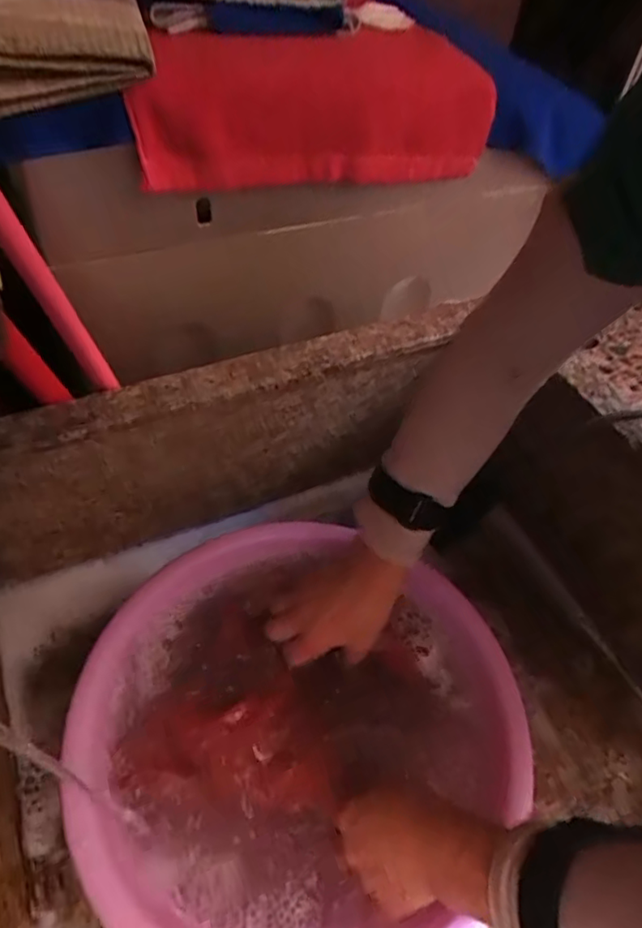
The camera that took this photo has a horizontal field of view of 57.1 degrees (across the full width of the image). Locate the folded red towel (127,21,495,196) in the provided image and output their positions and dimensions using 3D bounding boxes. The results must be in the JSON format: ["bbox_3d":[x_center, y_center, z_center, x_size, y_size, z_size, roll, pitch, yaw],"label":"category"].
[{"bbox_3d":[-0.006,-0.306,0.506,0.330,0.094,0.104,-22,56,-21],"label":"folded red towel"}]

